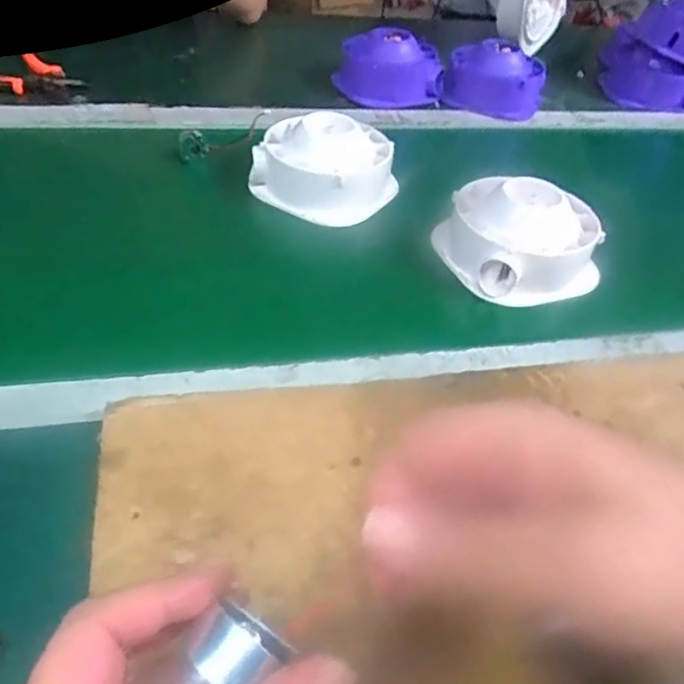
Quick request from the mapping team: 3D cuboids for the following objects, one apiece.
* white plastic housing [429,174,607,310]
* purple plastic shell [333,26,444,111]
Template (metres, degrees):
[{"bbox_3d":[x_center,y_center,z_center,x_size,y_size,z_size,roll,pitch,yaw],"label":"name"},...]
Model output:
[{"bbox_3d":[0.158,-0.093,0.530,0.145,0.061,0.123,21,45,15],"label":"white plastic housing"},{"bbox_3d":[0.060,-0.361,0.789,0.138,0.074,0.072,3,43,-5],"label":"purple plastic shell"}]

